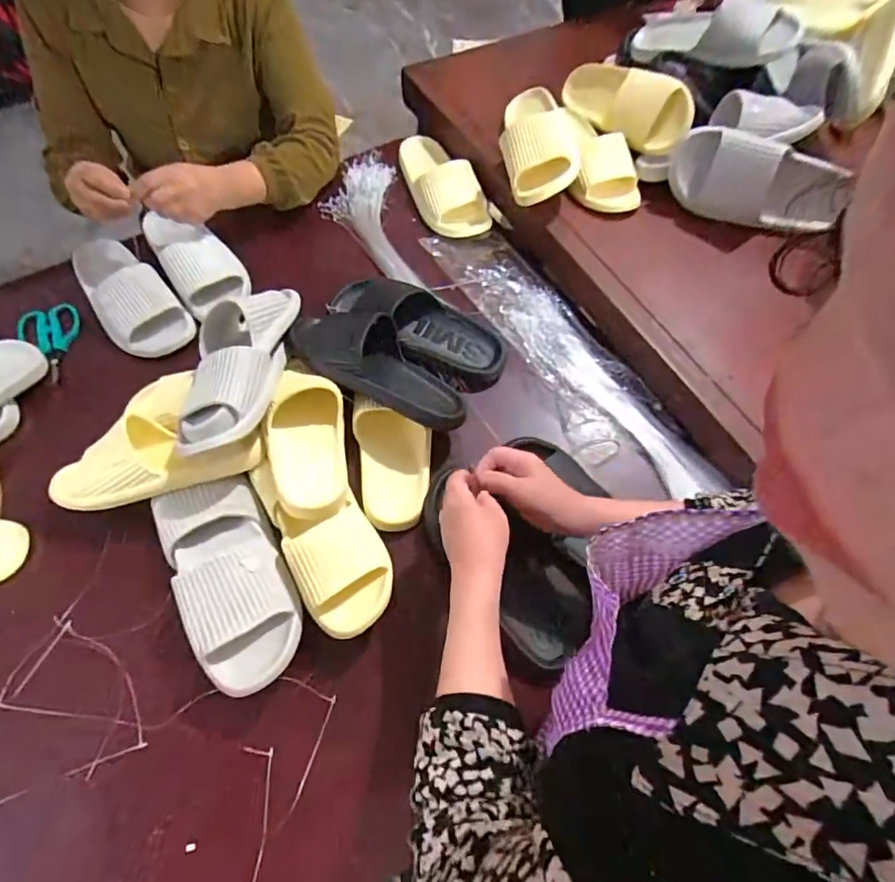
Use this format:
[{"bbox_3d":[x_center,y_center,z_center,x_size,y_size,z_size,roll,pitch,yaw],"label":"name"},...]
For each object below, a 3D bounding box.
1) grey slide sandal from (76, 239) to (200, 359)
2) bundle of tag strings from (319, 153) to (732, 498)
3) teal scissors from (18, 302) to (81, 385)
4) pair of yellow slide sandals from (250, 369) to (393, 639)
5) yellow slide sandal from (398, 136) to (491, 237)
[{"bbox_3d":[-0.488,-0.228,0.756,0.105,0.083,0.223,-39,69,-22],"label":"grey slide sandal"},{"bbox_3d":[0.079,-0.218,0.792,0.798,0.063,0.197,41,66,18],"label":"bundle of tag strings"},{"bbox_3d":[-0.593,-0.146,0.753,0.080,0.009,0.119,-12,78,-13],"label":"teal scissors"},{"bbox_3d":[-0.161,0.062,0.604,0.126,0.073,0.337,-16,63,-12],"label":"pair of yellow slide sandals"},{"bbox_3d":[-0.015,-0.453,0.883,0.098,0.069,0.242,-25,65,-16],"label":"yellow slide sandal"}]

